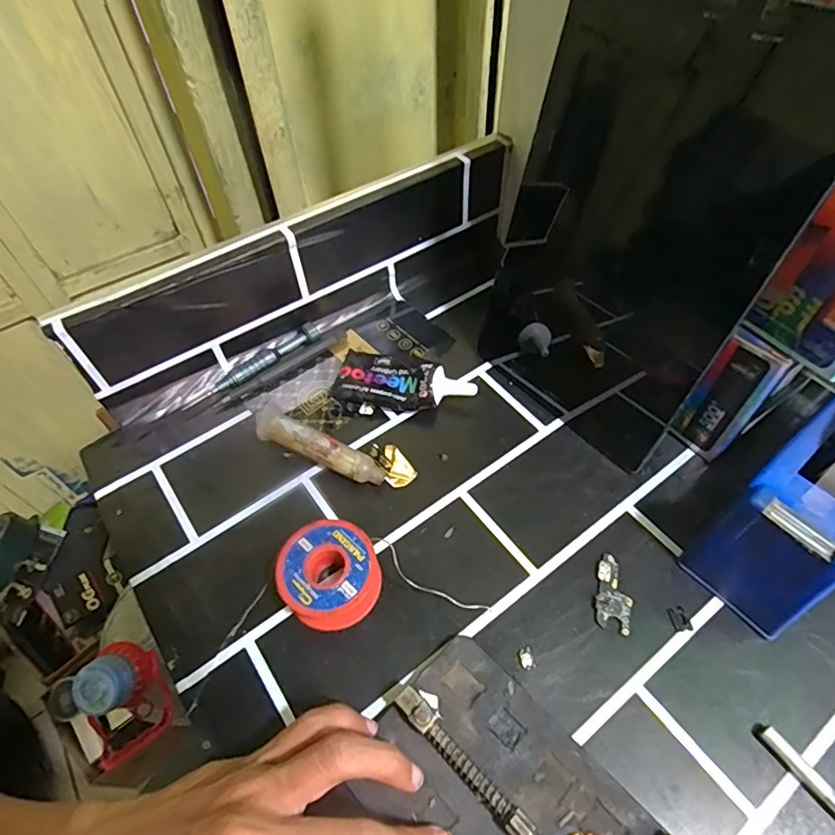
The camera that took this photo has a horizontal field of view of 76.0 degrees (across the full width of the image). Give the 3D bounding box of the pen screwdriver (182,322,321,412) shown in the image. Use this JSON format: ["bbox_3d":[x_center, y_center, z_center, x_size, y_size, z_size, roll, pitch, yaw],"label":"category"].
[{"bbox_3d":[-0.123,-0.038,0.400,0.111,0.016,0.015,-34,60,-21],"label":"pen screwdriver"}]

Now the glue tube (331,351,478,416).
[{"bbox_3d":[-0.010,-0.023,0.381,0.096,0.026,0.045,9,55,9],"label":"glue tube"}]

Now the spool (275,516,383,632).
[{"bbox_3d":[-0.049,0.088,0.301,0.052,0.028,0.053,-1,54,1],"label":"spool"}]

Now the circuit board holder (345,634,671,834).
[{"bbox_3d":[0.038,0.174,0.239,0.086,0.021,0.127,-39,62,-23],"label":"circuit board holder"}]

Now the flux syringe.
[{"bbox_3d":[-0.064,0.021,0.349,0.090,0.027,0.019,22,58,17],"label":"flux syringe"}]

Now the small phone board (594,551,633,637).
[{"bbox_3d":[0.111,0.098,0.301,0.020,0.004,0.043,13,56,11],"label":"small phone board"}]

